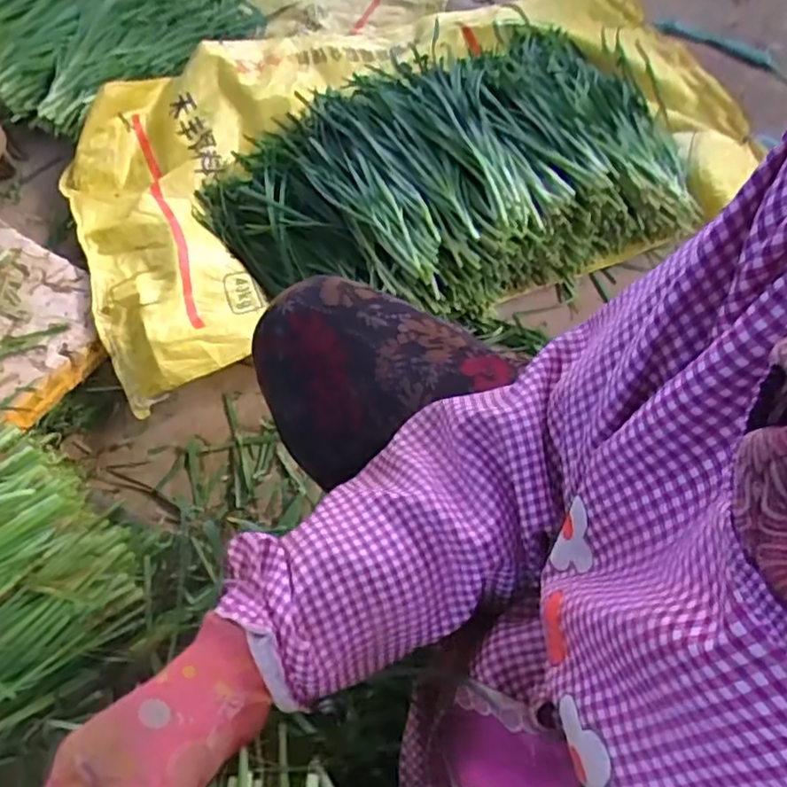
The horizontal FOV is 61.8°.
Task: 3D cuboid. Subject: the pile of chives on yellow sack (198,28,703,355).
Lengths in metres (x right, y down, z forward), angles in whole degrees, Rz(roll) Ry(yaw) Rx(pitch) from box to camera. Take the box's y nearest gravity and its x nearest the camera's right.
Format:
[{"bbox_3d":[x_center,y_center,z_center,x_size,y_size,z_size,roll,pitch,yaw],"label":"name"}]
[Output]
[{"bbox_3d":[0.103,-0.342,0.905,0.668,0.131,0.482,-34,67,-13],"label":"pile of chives on yellow sack"}]

